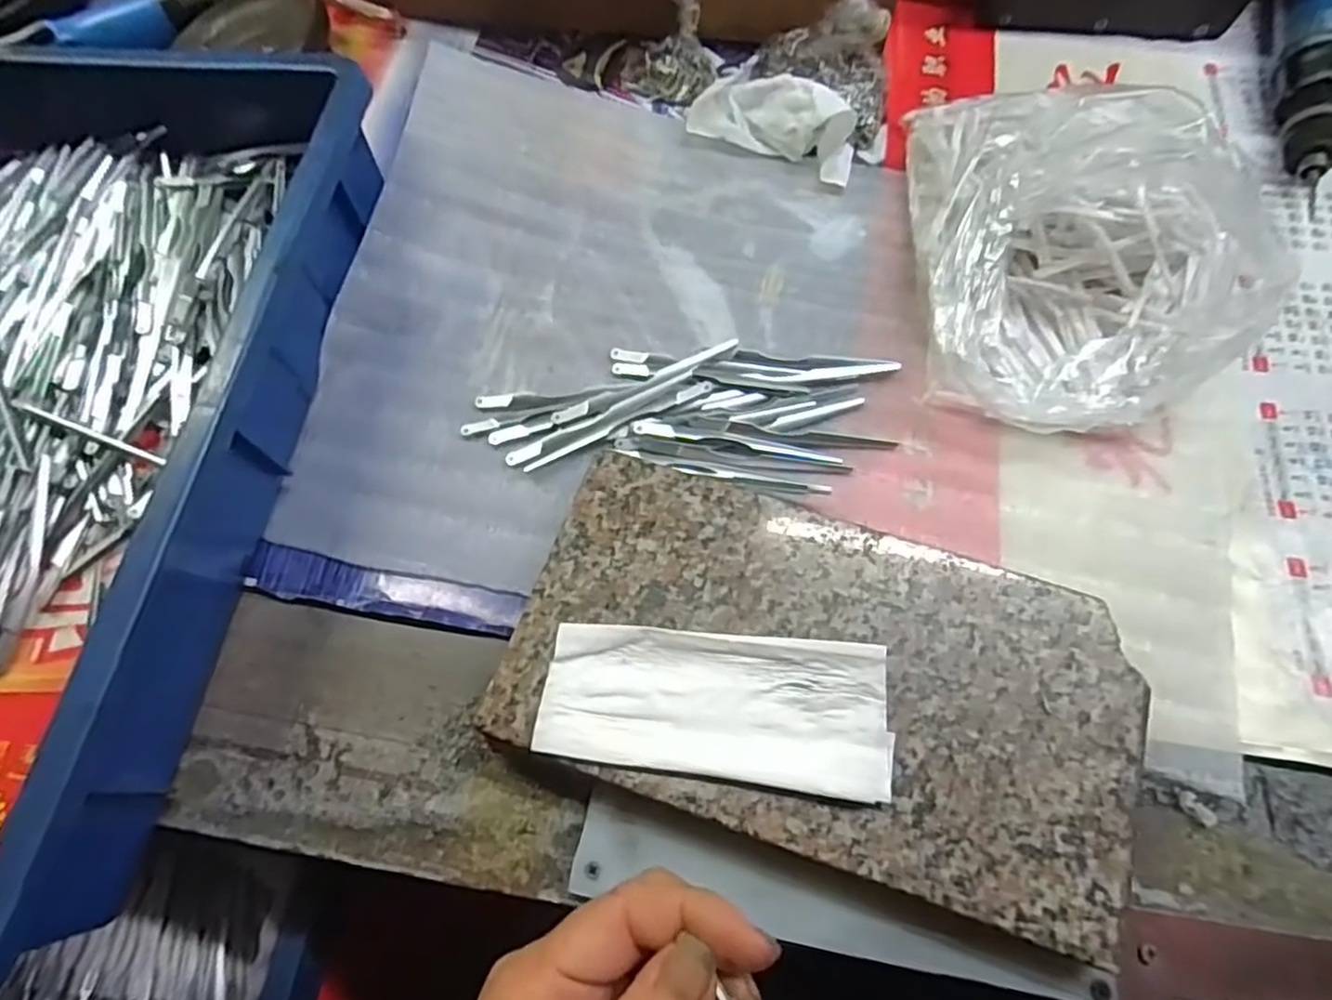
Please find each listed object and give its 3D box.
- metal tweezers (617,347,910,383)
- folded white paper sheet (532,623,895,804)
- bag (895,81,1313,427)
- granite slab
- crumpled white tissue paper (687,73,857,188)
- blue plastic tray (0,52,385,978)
[{"bbox_3d":[0.046,-0.070,0.364,0.147,0.006,0.018,5,69,5],"label":"metal tweezers"},{"bbox_3d":[0.018,0.079,0.269,0.131,0.008,0.054,5,72,8],"label":"folded white paper sheet"},{"bbox_3d":[0.196,-0.137,0.340,0.129,0.077,0.196,4,69,5],"label":"bag"},{"bbox_3d":[0.061,0.071,0.287,0.237,0.033,0.130,17,71,10],"label":"granite slab"},{"bbox_3d":[0.065,-0.224,0.404,0.099,0.039,0.048,17,70,10],"label":"crumpled white tissue paper"},{"bbox_3d":[-0.321,-0.047,0.326,0.281,0.078,0.436,6,69,6],"label":"blue plastic tray"}]

